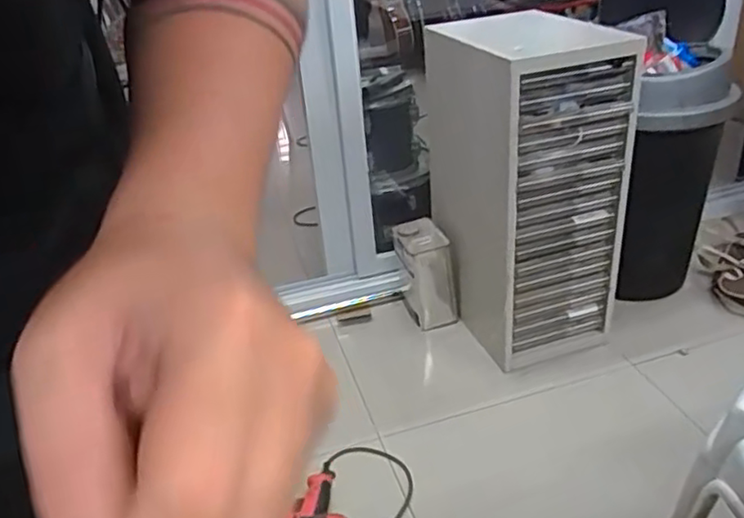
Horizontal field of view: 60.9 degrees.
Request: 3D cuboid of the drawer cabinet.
[{"bbox_3d":[0.343,-0.147,1.452,0.292,0.679,0.383,-14,31,-16],"label":"drawer cabinet"}]

